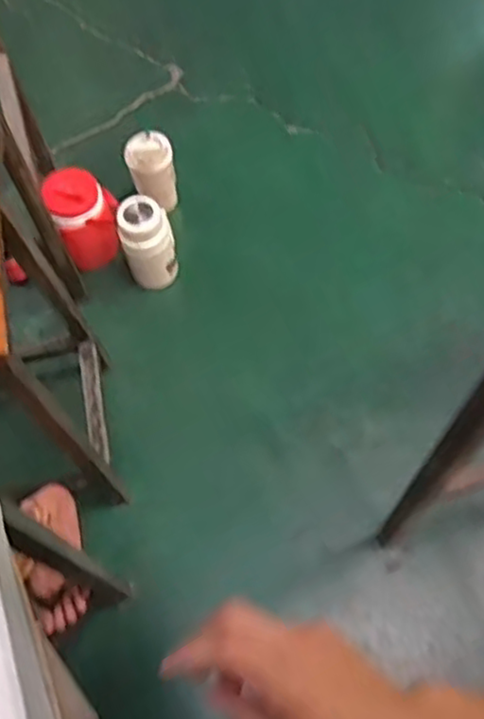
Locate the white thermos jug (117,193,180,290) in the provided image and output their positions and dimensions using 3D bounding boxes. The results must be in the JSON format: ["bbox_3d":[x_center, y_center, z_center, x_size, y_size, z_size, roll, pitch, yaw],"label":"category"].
[{"bbox_3d":[-0.190,-0.236,1.400,0.104,0.219,0.098,-13,65,-3],"label":"white thermos jug"}]

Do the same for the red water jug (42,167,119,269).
[{"bbox_3d":[-0.319,-0.295,1.396,0.125,0.197,0.132,-22,66,-7],"label":"red water jug"}]

